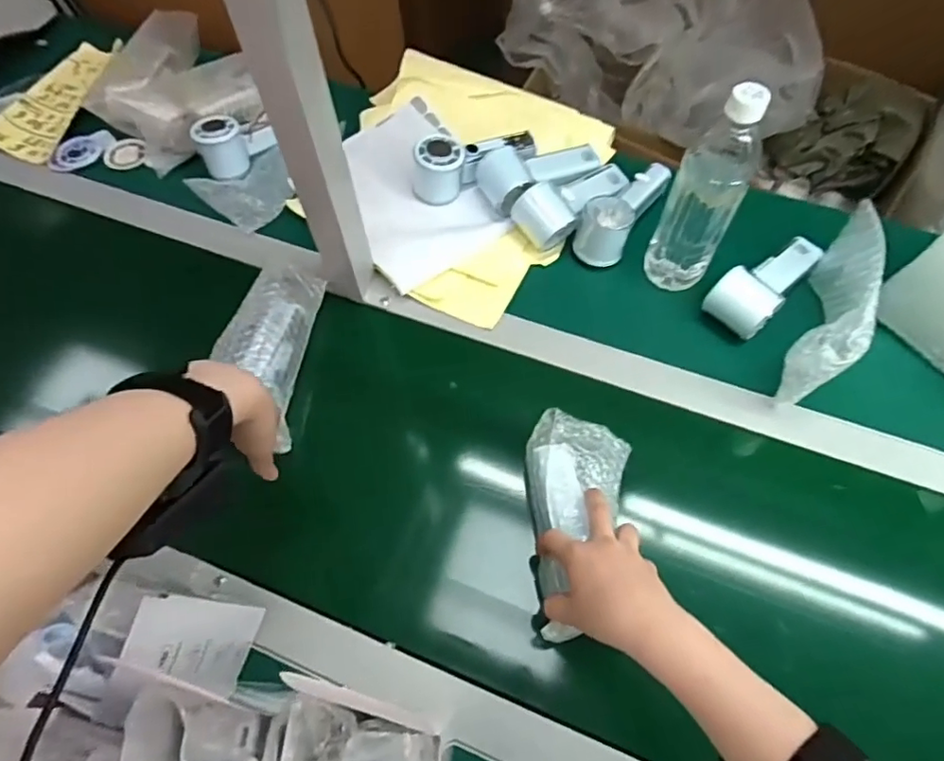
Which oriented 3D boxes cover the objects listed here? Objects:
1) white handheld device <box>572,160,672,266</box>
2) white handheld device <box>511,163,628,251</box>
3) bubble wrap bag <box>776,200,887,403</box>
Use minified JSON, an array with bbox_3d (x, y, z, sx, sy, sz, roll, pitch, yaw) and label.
[{"bbox_3d":[0.174,-0.197,0.649,0.058,0.052,0.145,32,67,17],"label":"white handheld device"},{"bbox_3d":[0.121,-0.207,0.657,0.149,0.059,0.058,-34,66,-16],"label":"white handheld device"},{"bbox_3d":[0.348,-0.064,0.540,0.048,0.105,0.175,25,65,14],"label":"bubble wrap bag"}]

